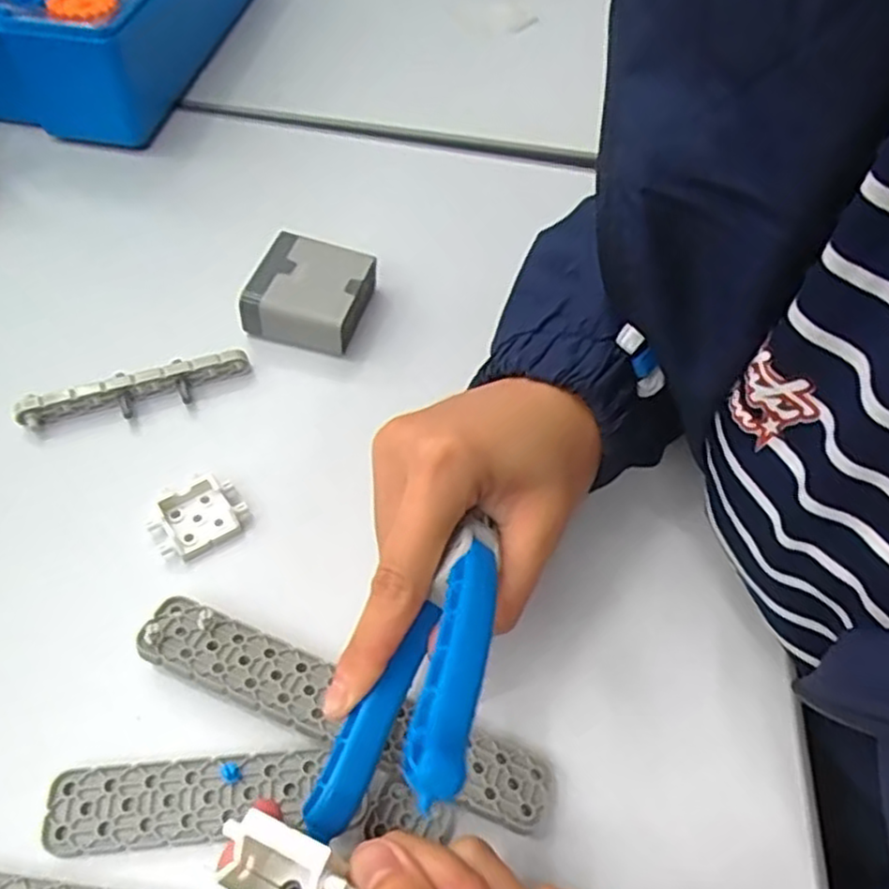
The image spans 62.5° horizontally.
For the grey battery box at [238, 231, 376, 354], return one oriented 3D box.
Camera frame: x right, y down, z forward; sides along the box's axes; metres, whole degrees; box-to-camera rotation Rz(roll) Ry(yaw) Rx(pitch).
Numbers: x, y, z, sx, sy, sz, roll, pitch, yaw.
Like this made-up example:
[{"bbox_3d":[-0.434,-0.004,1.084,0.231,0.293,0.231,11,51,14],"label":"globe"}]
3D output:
[{"bbox_3d":[-0.064,-0.074,0.358,0.053,0.023,0.051,15,55,6],"label":"grey battery box"}]

